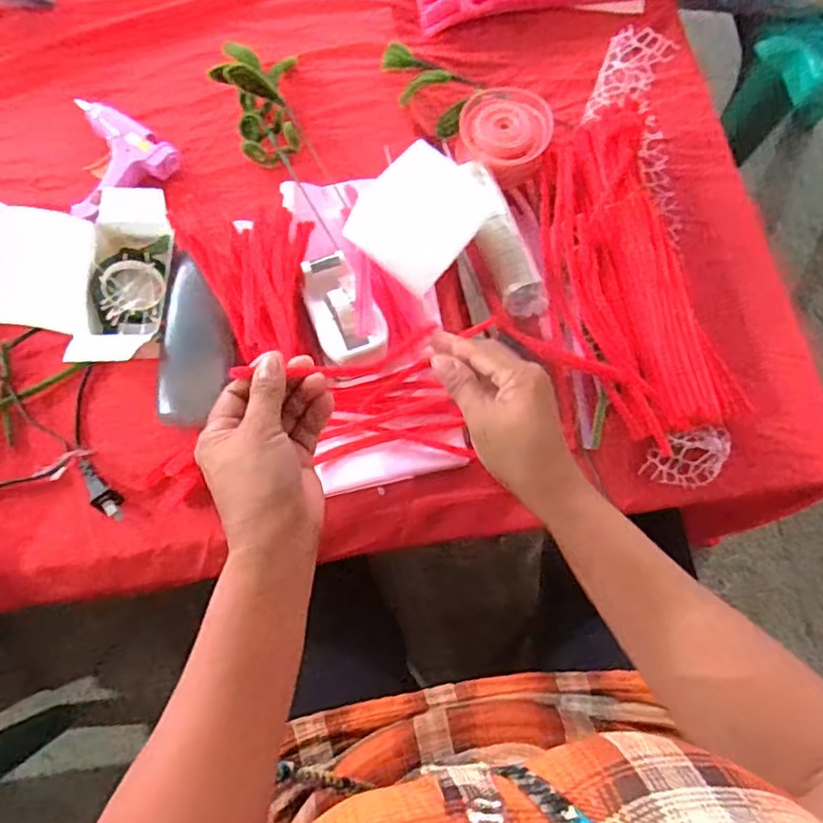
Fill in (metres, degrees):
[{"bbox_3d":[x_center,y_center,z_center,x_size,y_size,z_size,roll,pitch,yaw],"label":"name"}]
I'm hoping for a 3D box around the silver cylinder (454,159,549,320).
[{"bbox_3d":[0.078,-0.156,0.558,0.036,0.030,0.151,-18,74,-8],"label":"silver cylinder"}]

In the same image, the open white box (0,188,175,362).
[{"bbox_3d":[-0.268,-0.112,0.507,0.135,0.072,0.162,2,72,-2],"label":"open white box"}]

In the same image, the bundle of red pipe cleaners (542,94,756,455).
[{"bbox_3d":[0.185,-0.119,0.540,0.122,0.055,0.296,-13,73,-6],"label":"bundle of red pipe cleaners"}]

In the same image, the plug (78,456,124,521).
[{"bbox_3d":[-0.237,0.057,0.474,0.015,0.022,0.054,-40,78,-14],"label":"plug"}]

